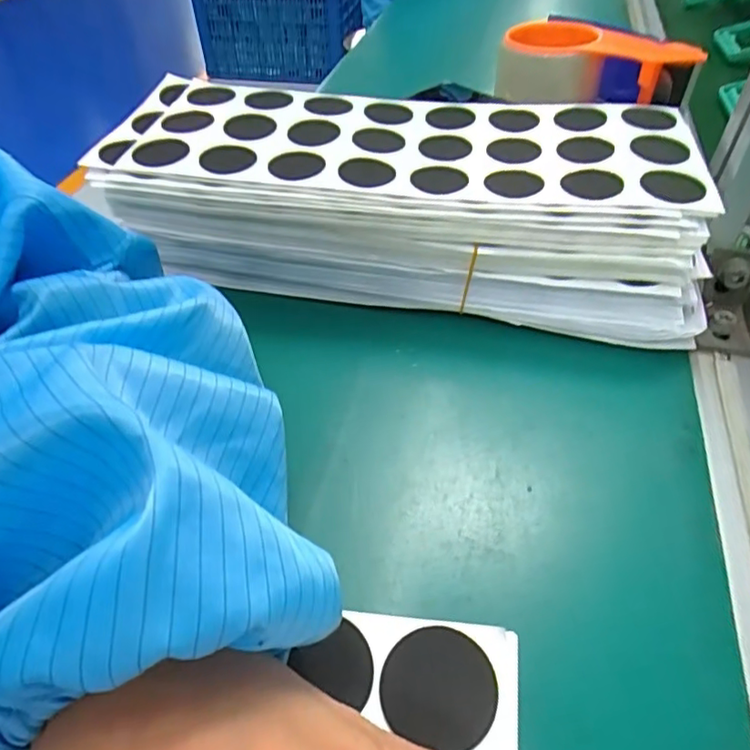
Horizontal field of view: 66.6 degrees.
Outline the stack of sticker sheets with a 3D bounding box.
[{"bbox_3d":[0.017,-0.101,0.334,0.309,0.080,0.128,6,45,8],"label":"stack of sticker sheets"}]

